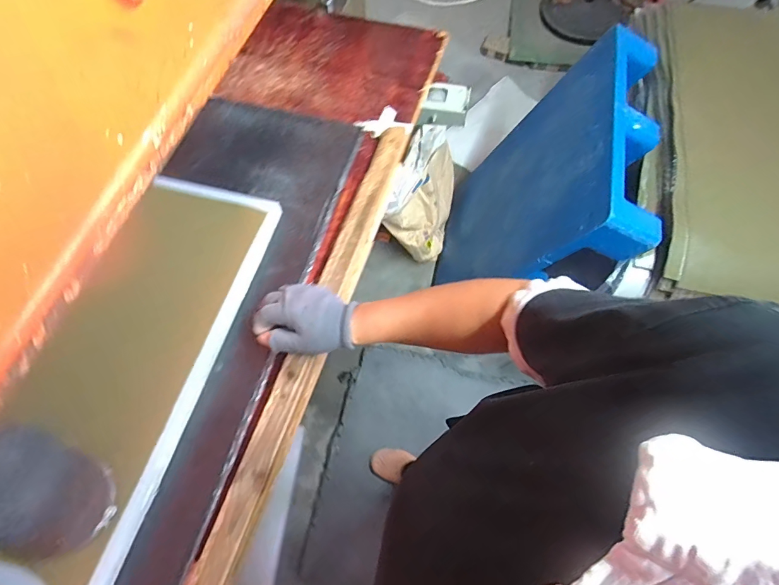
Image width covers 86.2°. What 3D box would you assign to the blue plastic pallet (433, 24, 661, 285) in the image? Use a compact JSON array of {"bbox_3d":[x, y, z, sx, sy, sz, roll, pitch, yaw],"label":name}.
[{"bbox_3d":[0.376,-0.261,1.200,0.123,0.736,0.595,24,63,-16],"label":"blue plastic pallet"}]

